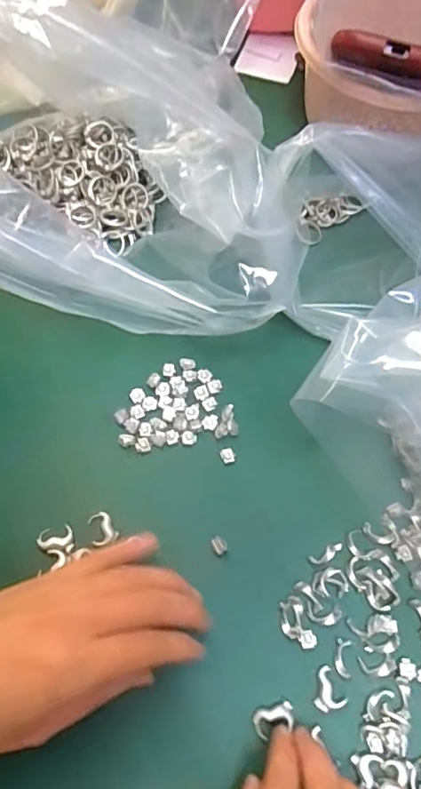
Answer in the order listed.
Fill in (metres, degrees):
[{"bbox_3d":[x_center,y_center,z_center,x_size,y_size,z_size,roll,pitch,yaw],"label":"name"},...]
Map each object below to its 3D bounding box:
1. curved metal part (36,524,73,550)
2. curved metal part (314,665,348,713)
[{"bbox_3d":[-0.089,0.081,0.316,0.019,0.004,0.011,-10,66,-7],"label":"curved metal part"},{"bbox_3d":[0.061,0.155,0.290,0.016,0.004,0.020,-25,69,-13],"label":"curved metal part"}]

